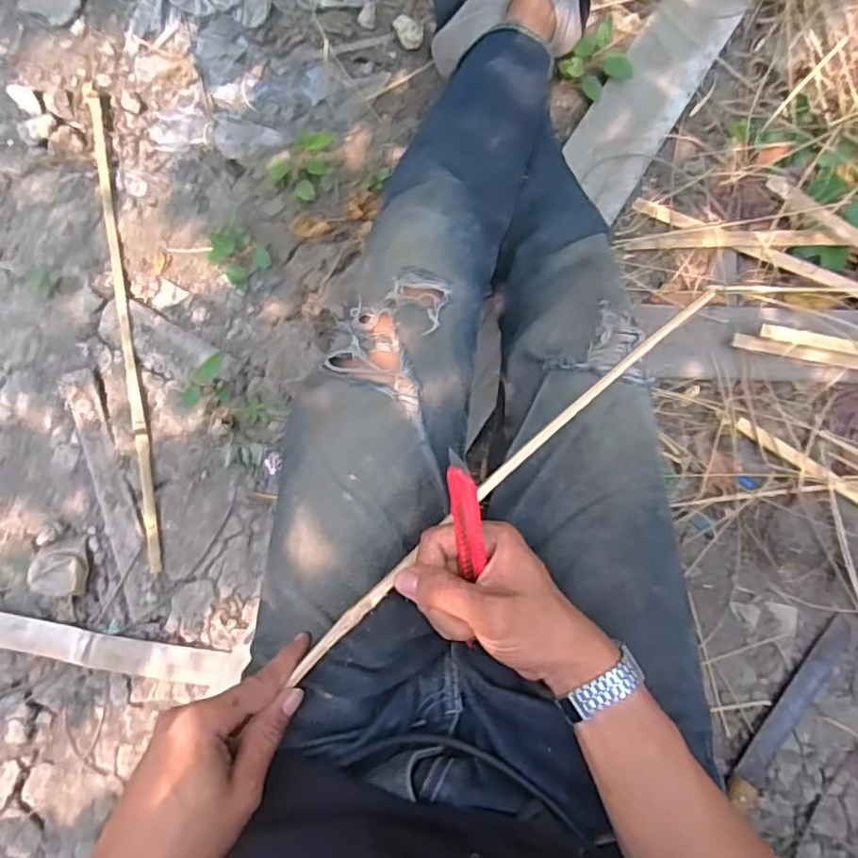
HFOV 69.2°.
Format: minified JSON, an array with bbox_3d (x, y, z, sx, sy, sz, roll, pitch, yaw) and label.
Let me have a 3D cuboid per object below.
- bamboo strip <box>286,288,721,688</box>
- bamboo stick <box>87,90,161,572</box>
[{"bbox_3d":[0.062,0.027,0.437,0.401,0.008,0.013,-41,86,-10],"label":"bamboo strip"},{"bbox_3d":[-0.383,-0.137,0.779,0.019,0.014,0.621,-10,84,-1],"label":"bamboo stick"}]

